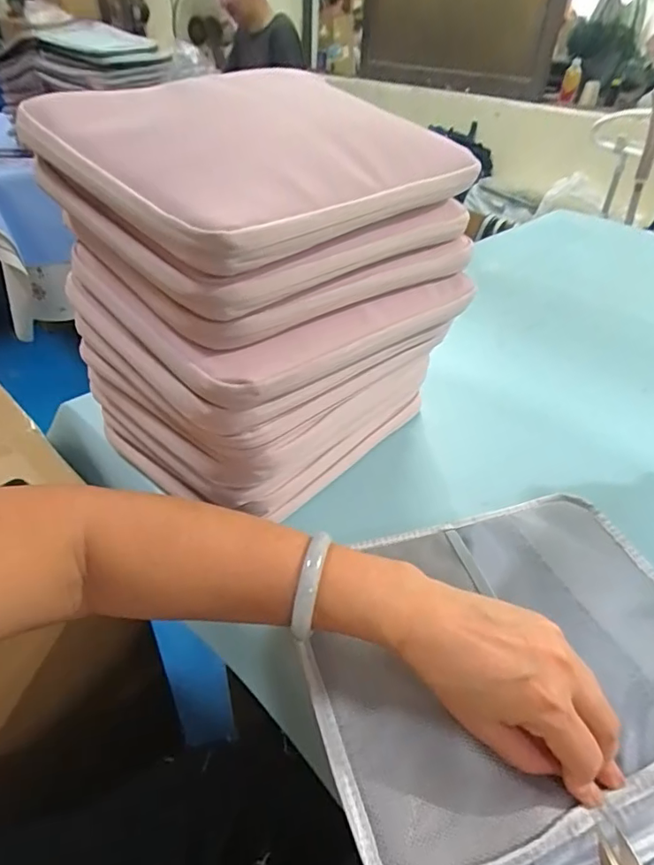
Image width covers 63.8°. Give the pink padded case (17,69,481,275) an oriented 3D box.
[{"bbox_3d":[-0.040,-0.208,0.372,0.198,0.033,0.278,41,52,20],"label":"pink padded case"}]

